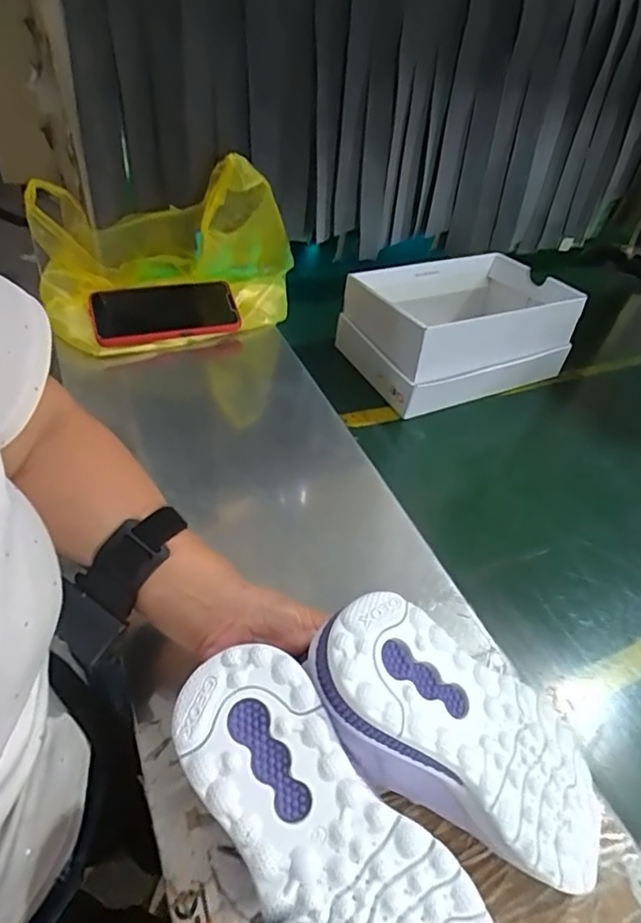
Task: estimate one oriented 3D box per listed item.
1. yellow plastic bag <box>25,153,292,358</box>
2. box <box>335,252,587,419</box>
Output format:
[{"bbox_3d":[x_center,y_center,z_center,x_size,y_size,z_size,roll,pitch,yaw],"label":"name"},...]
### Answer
[{"bbox_3d":[-0.184,-0.234,0.657,0.301,0.186,0.162,0,44,-8],"label":"yellow plastic bag"},{"bbox_3d":[0.175,-0.175,0.711,0.252,0.108,0.166,-17,48,-24],"label":"box"}]

